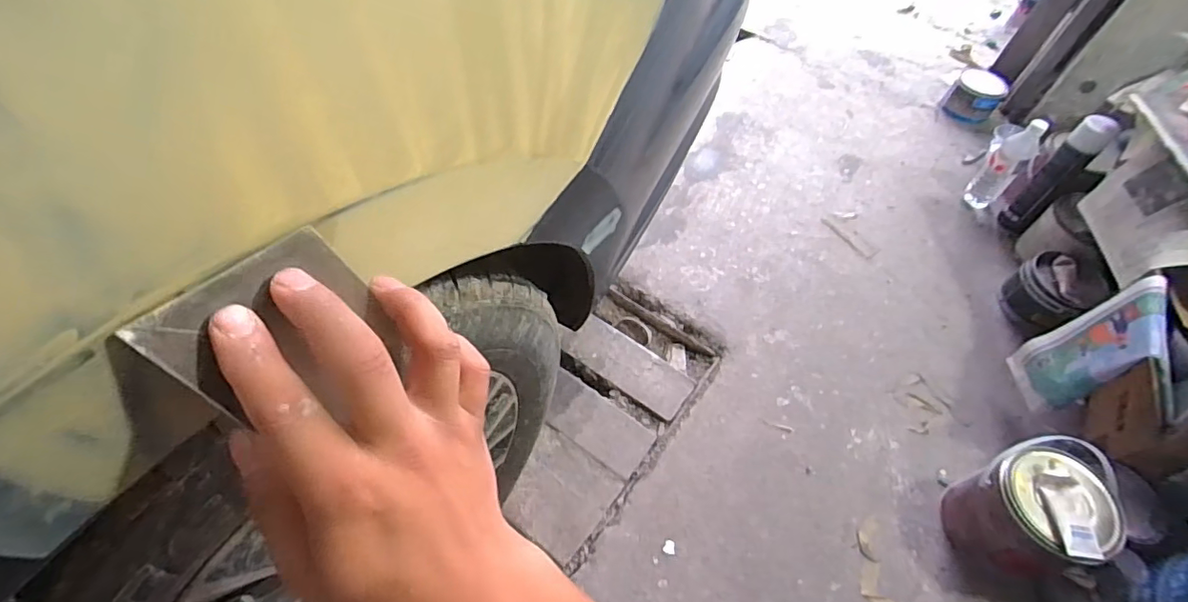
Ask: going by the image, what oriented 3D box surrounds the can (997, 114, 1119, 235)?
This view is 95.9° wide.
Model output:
[{"bbox_3d":[0.975,-0.254,1.152,0.065,0.297,0.068,2,56,-3],"label":"can"}]

